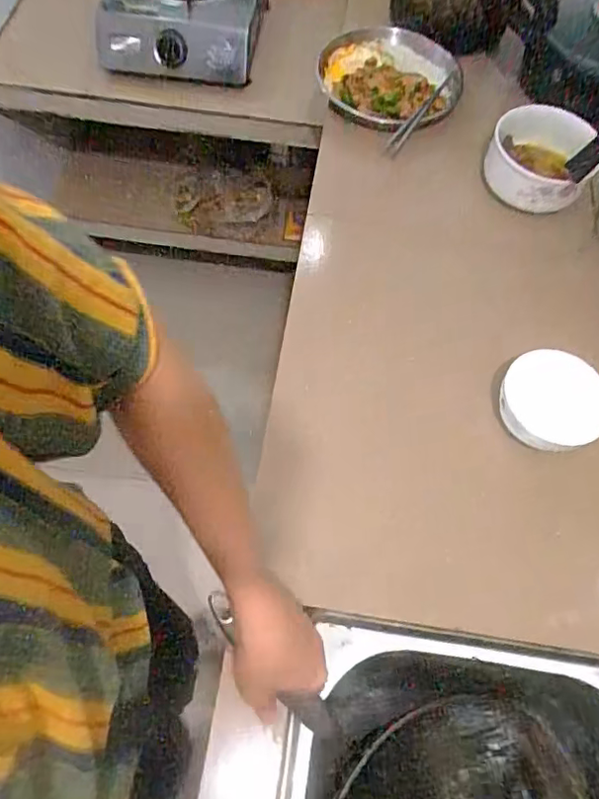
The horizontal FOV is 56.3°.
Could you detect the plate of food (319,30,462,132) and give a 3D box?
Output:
[{"bbox_3d":[0.137,-0.472,0.825,0.194,0.060,0.186,1,63,-3],"label":"plate of food"}]

